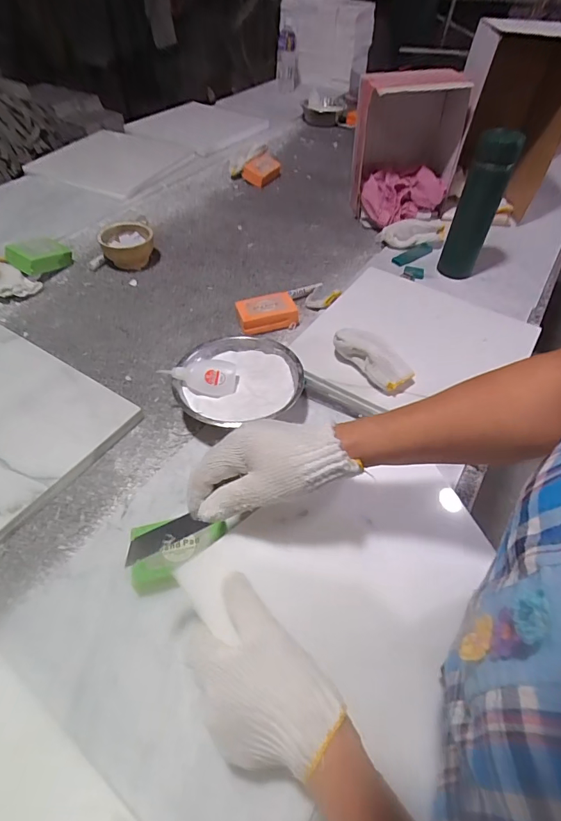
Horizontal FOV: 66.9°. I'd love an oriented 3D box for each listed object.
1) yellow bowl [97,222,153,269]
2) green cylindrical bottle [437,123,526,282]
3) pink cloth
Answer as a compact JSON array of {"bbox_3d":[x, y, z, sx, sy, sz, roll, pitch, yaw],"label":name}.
[{"bbox_3d":[-0.288,-0.312,0.802,0.096,0.051,0.079,-13,53,-15],"label":"yellow bowl"},{"bbox_3d":[0.336,-0.340,0.727,0.068,0.236,0.063,22,52,14],"label":"green cylindrical bottle"},{"bbox_3d":[0.260,-0.476,0.930,0.157,0.073,0.112,-20,54,-17],"label":"pink cloth"}]

